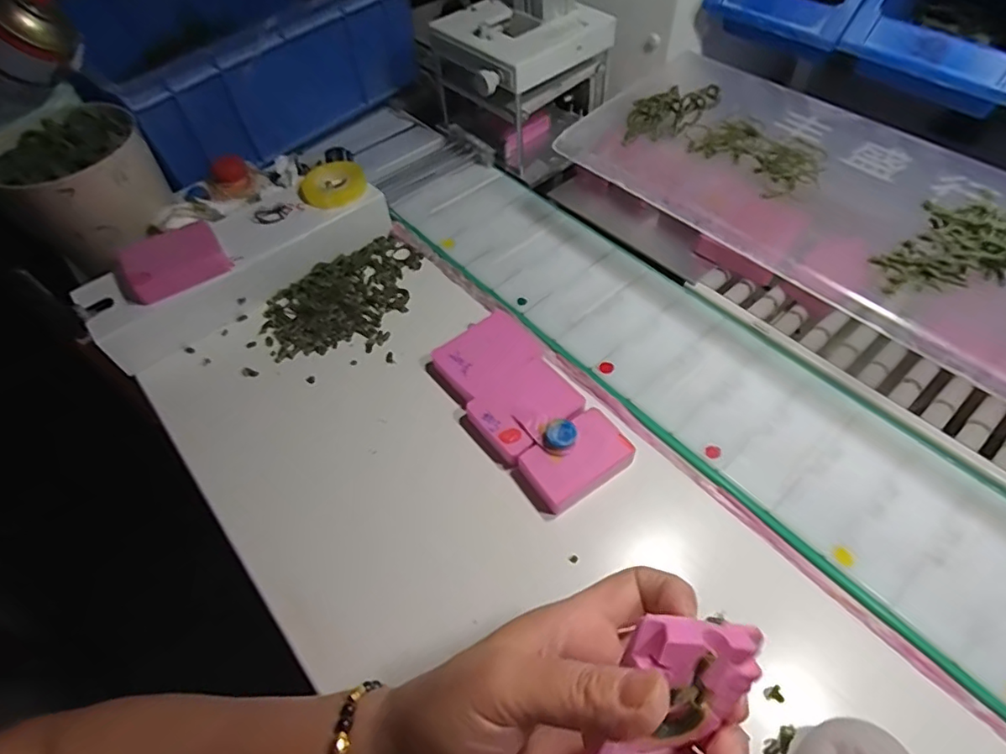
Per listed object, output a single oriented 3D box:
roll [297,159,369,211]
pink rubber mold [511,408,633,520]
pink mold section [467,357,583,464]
[{"bbox_3d":[-0.154,-0.175,0.500,0.058,0.010,0.062,-2,54,2],"label":"roll"},{"bbox_3d":[0.046,0.055,0.367,0.074,0.019,0.044,-30,58,-17],"label":"pink rubber mold"},{"bbox_3d":[0.017,0.023,0.394,0.072,0.013,0.055,-35,60,-20],"label":"pink mold section"}]

